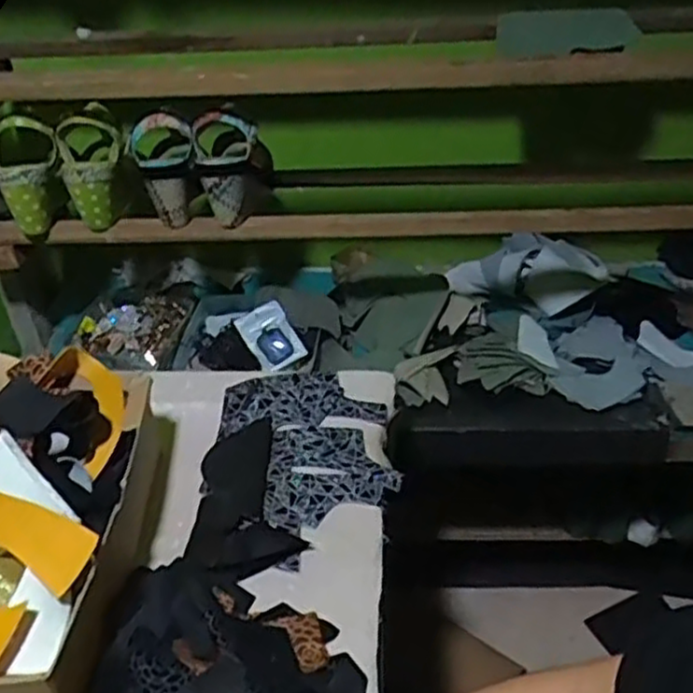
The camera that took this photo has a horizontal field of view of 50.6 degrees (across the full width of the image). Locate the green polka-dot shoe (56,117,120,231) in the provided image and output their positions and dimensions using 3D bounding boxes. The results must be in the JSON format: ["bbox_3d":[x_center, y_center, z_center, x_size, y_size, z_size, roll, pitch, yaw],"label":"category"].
[{"bbox_3d":[-0.320,-0.223,0.932,0.077,0.128,0.076,-13,38,-15],"label":"green polka-dot shoe"}]

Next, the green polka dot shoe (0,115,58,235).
[{"bbox_3d":[-0.395,-0.213,0.919,0.079,0.136,0.055,-17,39,-18],"label":"green polka dot shoe"}]

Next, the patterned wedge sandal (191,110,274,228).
[{"bbox_3d":[-0.145,-0.236,0.936,0.092,0.131,0.100,-4,37,-3],"label":"patterned wedge sandal"}]

